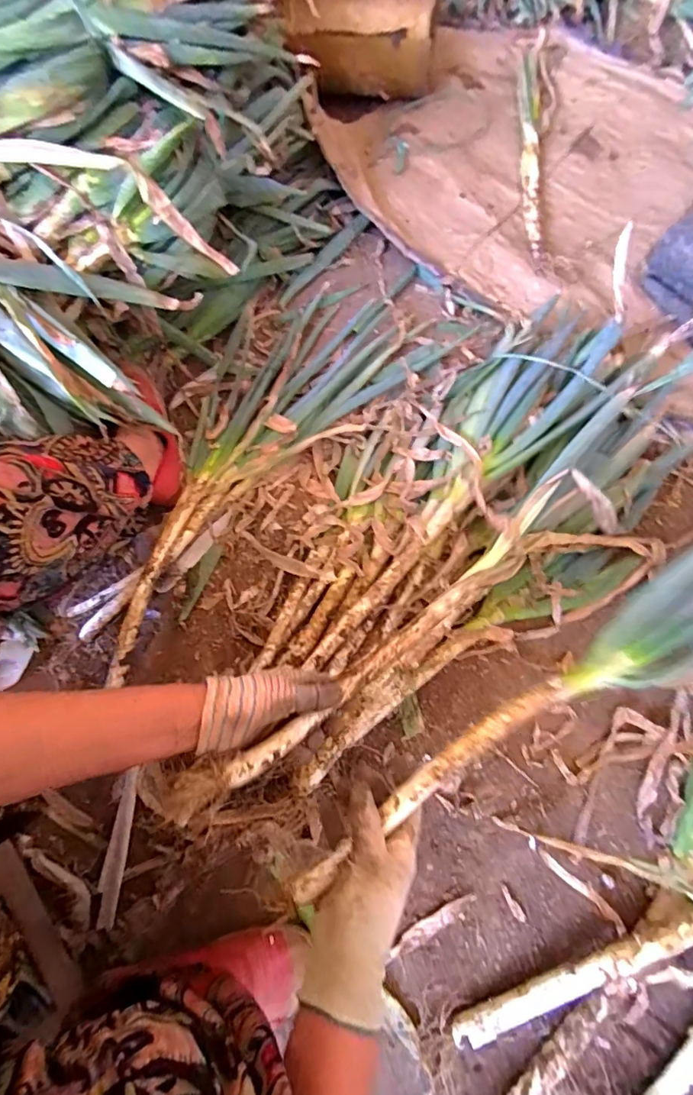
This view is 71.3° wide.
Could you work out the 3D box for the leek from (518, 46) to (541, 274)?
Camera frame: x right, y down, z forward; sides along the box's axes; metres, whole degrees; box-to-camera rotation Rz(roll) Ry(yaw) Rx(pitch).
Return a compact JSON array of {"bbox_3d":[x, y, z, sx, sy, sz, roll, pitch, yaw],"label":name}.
[{"bbox_3d":[0.385,-0.827,1.006,0.041,0.024,0.690,5,69,5],"label":"leek"}]

